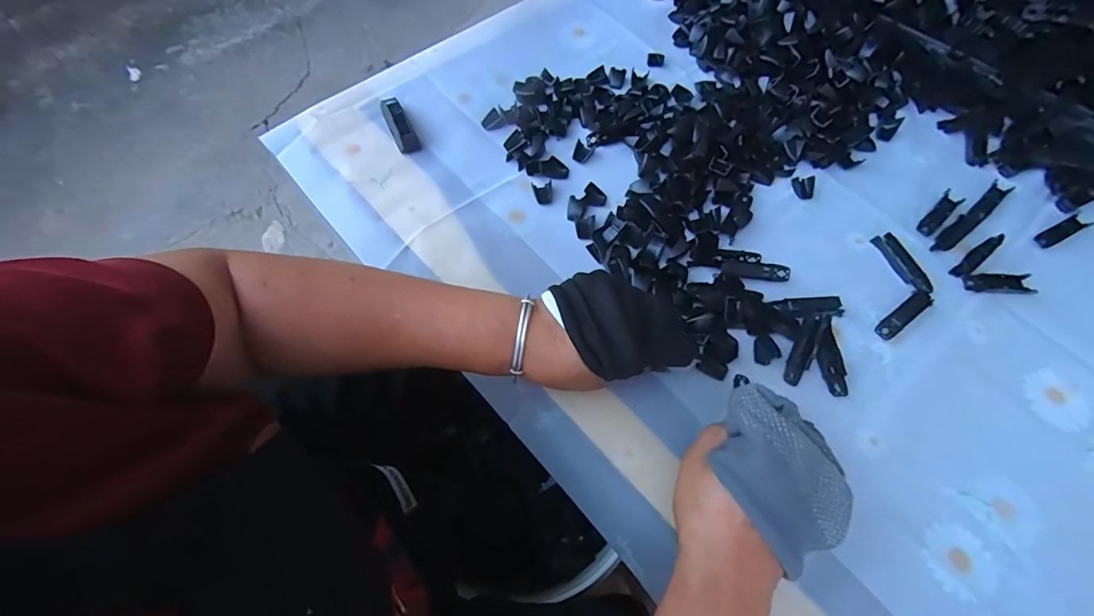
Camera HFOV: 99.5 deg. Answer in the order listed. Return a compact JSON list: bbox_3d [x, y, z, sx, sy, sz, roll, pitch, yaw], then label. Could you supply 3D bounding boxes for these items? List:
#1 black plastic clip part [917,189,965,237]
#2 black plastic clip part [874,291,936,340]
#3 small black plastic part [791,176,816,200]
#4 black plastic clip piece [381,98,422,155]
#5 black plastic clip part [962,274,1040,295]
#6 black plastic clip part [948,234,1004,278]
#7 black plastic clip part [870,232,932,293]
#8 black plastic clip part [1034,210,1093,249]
[{"bbox_3d":[0.383,-0.093,0.452,0.068,0.004,0.017,-36,70,-17],"label":"black plastic clip part"},{"bbox_3d":[0.307,0.006,0.397,0.064,0.008,0.016,-33,69,-16],"label":"black plastic clip part"},{"bbox_3d":[0.257,-0.120,0.461,0.021,0.008,0.023,-4,64,-3],"label":"small black plastic part"},{"bbox_3d":[-0.155,-0.192,0.481,0.021,0.013,0.080,-23,67,-12],"label":"black plastic clip piece"},{"bbox_3d":[0.406,-0.022,0.412,0.060,0.010,0.017,0,64,-1],"label":"black plastic clip part"},{"bbox_3d":[0.397,-0.049,0.425,0.066,0.009,0.012,-34,69,-16],"label":"black plastic clip part"},{"bbox_3d":[0.328,-0.041,0.425,0.023,0.004,0.064,-15,65,-9],"label":"black plastic clip part"},{"bbox_3d":[0.495,-0.075,0.445,0.066,0.004,0.018,-23,67,-12],"label":"black plastic clip part"}]

